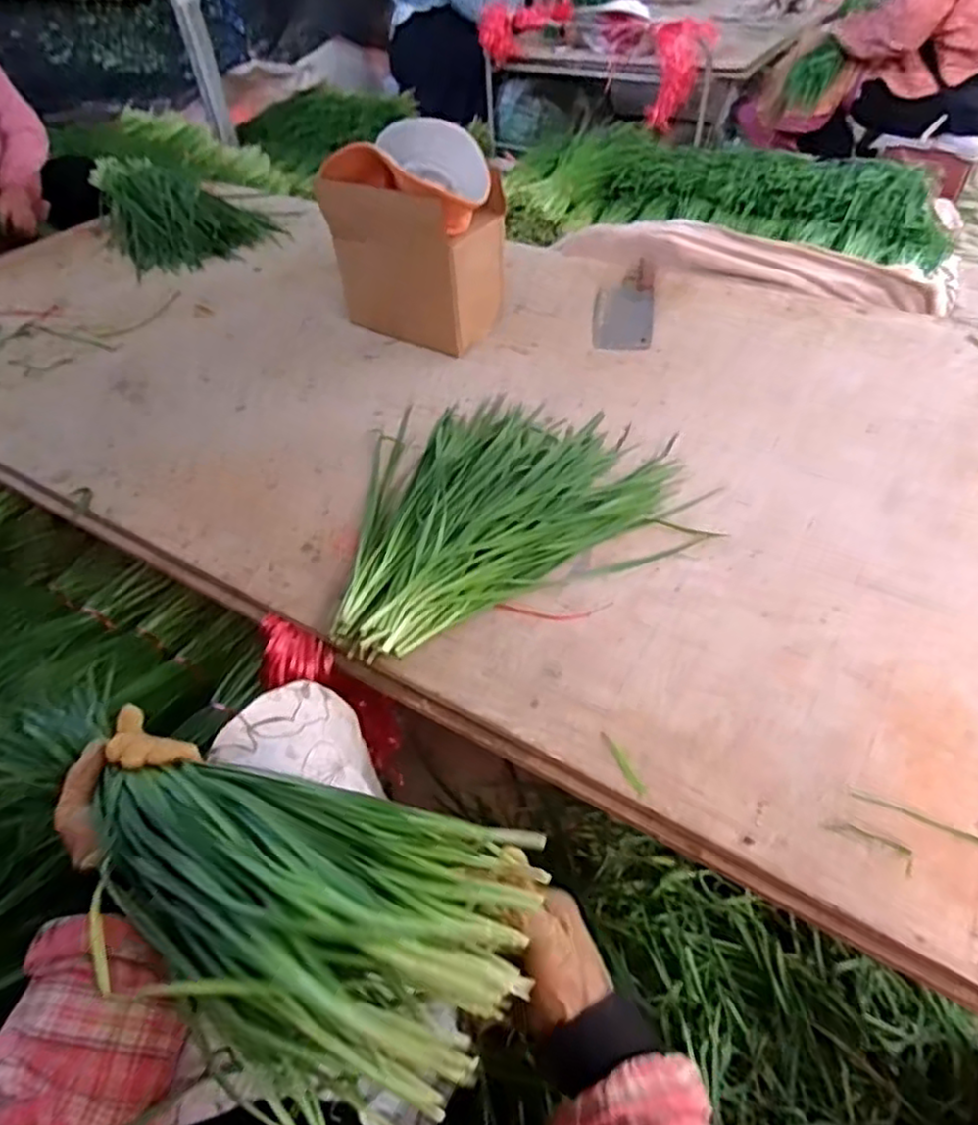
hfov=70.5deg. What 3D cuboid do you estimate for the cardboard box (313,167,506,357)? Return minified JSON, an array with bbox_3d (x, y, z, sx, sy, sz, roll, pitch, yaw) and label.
[{"bbox_3d":[-0.108,-0.447,1.010,0.227,0.224,0.140,20,50,22],"label":"cardboard box"}]

